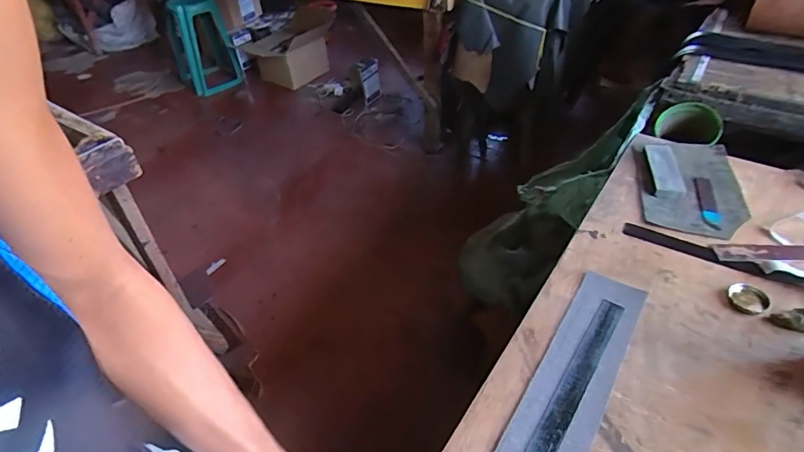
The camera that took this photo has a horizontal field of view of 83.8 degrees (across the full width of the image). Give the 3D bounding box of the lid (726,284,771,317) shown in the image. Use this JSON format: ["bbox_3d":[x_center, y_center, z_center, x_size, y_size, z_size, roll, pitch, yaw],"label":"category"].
[{"bbox_3d":[0.483,0.103,0.624,0.050,0.007,0.051,-2,42,2],"label":"lid"}]

